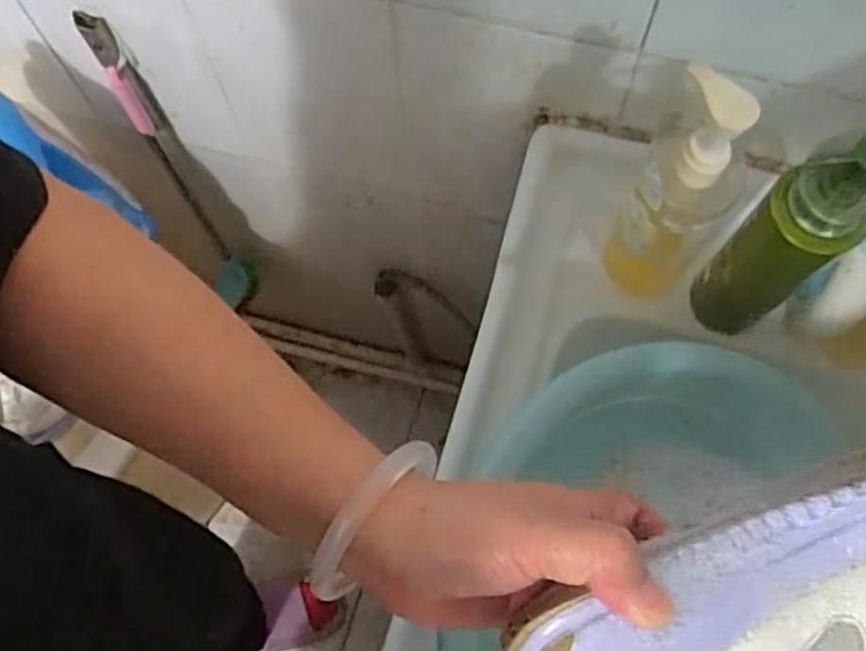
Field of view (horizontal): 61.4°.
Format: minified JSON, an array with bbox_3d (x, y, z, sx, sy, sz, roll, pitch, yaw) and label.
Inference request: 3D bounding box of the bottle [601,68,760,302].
[{"bbox_3d":[0.169,-0.084,0.513,0.067,0.224,0.054,28,72,12],"label":"bottle"}]

